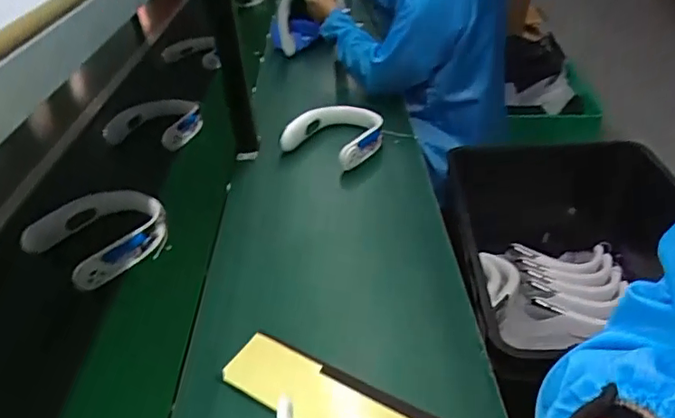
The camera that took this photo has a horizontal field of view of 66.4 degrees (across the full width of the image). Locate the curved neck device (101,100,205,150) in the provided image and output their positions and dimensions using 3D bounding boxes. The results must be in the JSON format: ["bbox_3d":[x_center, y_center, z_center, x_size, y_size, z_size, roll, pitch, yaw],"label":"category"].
[{"bbox_3d":[-0.428,-0.199,1.198,0.200,0.100,0.080,2,36,8],"label":"curved neck device"}]

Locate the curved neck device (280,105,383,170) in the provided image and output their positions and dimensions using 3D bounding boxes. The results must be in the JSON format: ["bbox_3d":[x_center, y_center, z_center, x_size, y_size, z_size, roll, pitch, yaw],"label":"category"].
[{"bbox_3d":[-0.005,-0.176,1.146,0.199,0.086,0.197,-2,35,2],"label":"curved neck device"}]

